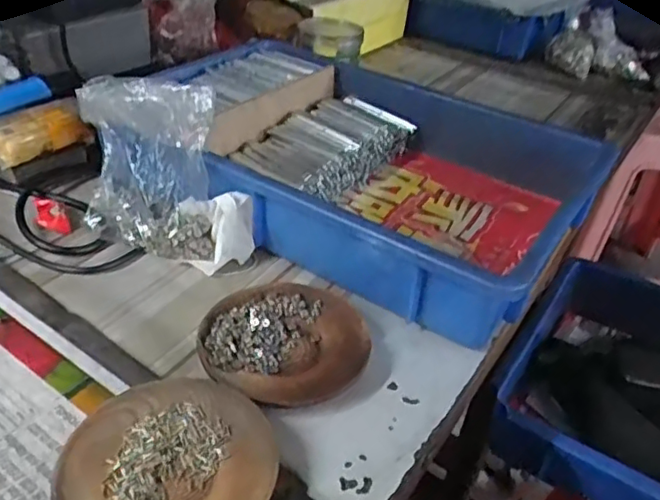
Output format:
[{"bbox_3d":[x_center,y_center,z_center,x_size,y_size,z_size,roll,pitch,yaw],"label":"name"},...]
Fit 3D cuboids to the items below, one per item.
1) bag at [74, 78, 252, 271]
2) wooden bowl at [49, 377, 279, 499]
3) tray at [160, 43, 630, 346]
[{"bbox_3d":[-0.136,-0.065,0.503,0.150,0.131,0.061,24,38,23],"label":"bag"},{"bbox_3d":[-0.089,0.121,0.342,0.114,0.016,0.112,4,35,-3],"label":"wooden bowl"},{"bbox_3d":[0.024,-0.091,0.602,0.441,0.074,0.314,28,41,28],"label":"tray"}]

